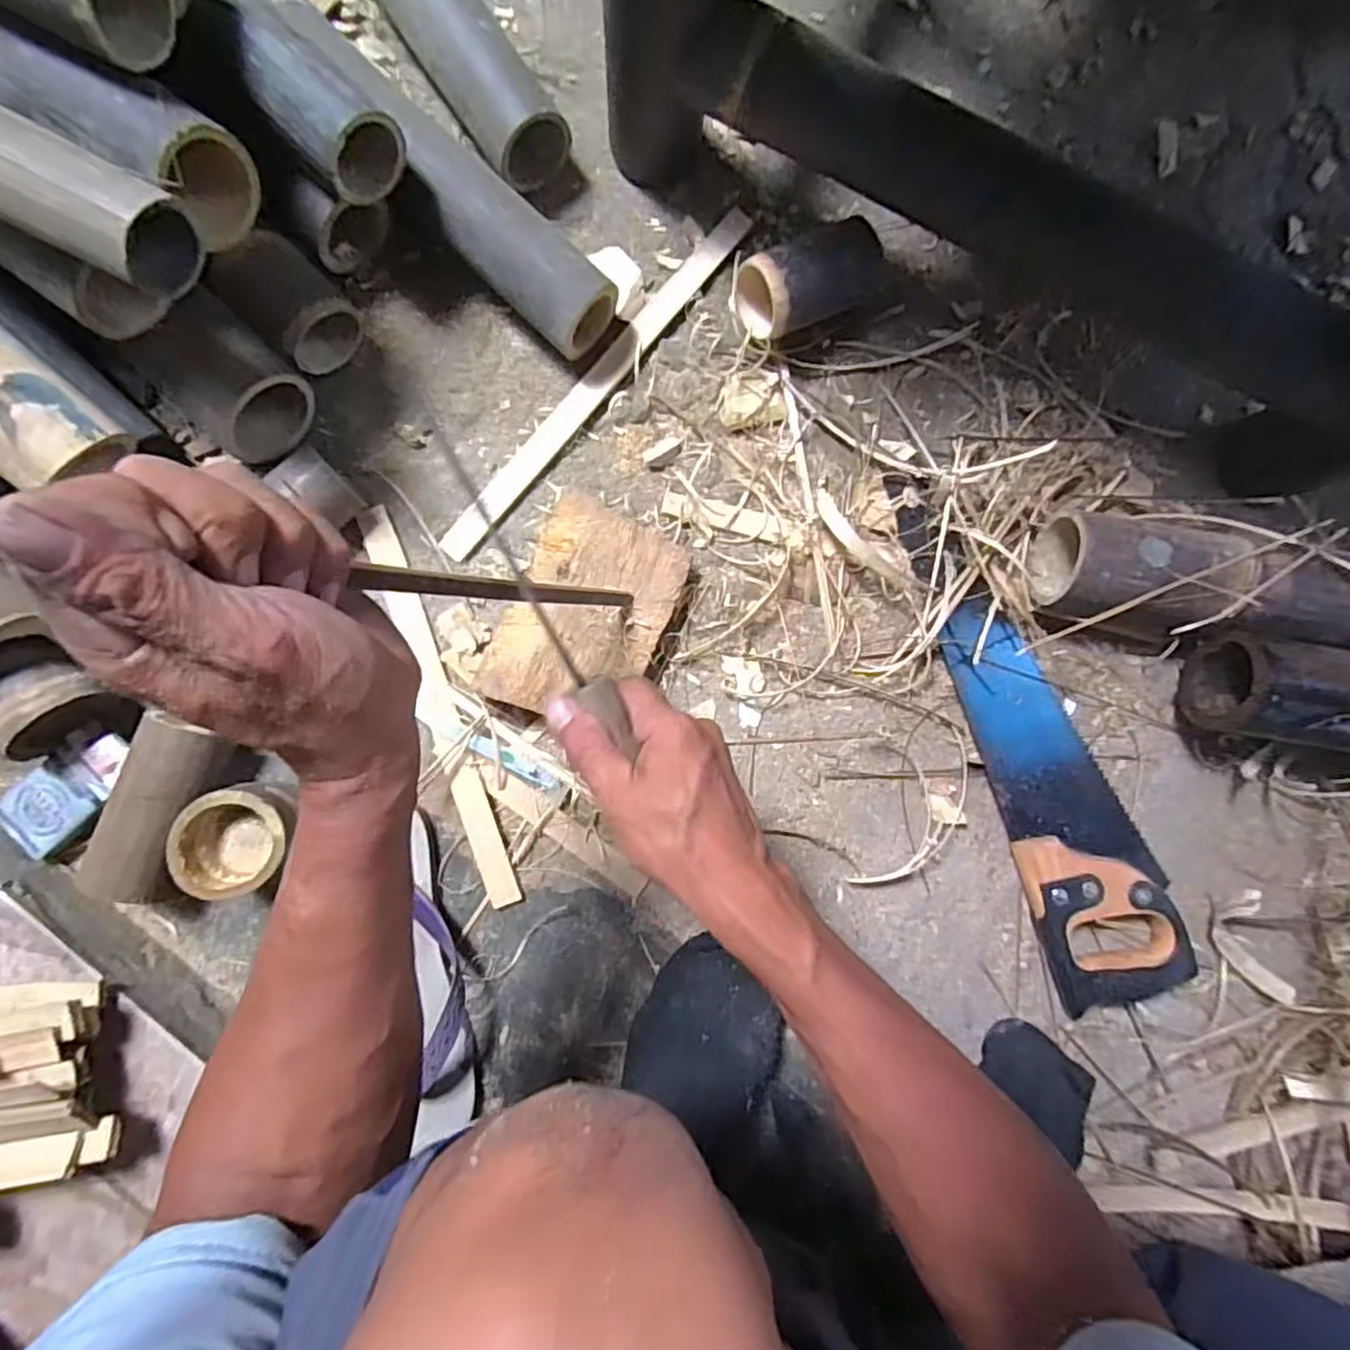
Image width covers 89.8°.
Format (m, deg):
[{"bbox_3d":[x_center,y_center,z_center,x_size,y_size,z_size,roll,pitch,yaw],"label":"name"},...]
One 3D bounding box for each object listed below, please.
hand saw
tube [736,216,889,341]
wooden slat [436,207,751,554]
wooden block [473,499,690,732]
[{"bbox_3d":[0.294,0.043,0.545,0.105,0.027,0.433,-17,89,-4],"label":"hand saw"},{"bbox_3d":[0.107,-0.313,0.536,0.114,0.056,0.063,-34,88,-16],"label":"tube"},{"bbox_3d":[-0.062,-0.238,0.553,0.025,0.011,0.363,40,86,-1],"label":"wooden slat"},{"bbox_3d":[-0.063,-0.040,0.523,0.123,0.054,0.169,21,86,-2],"label":"wooden block"}]

